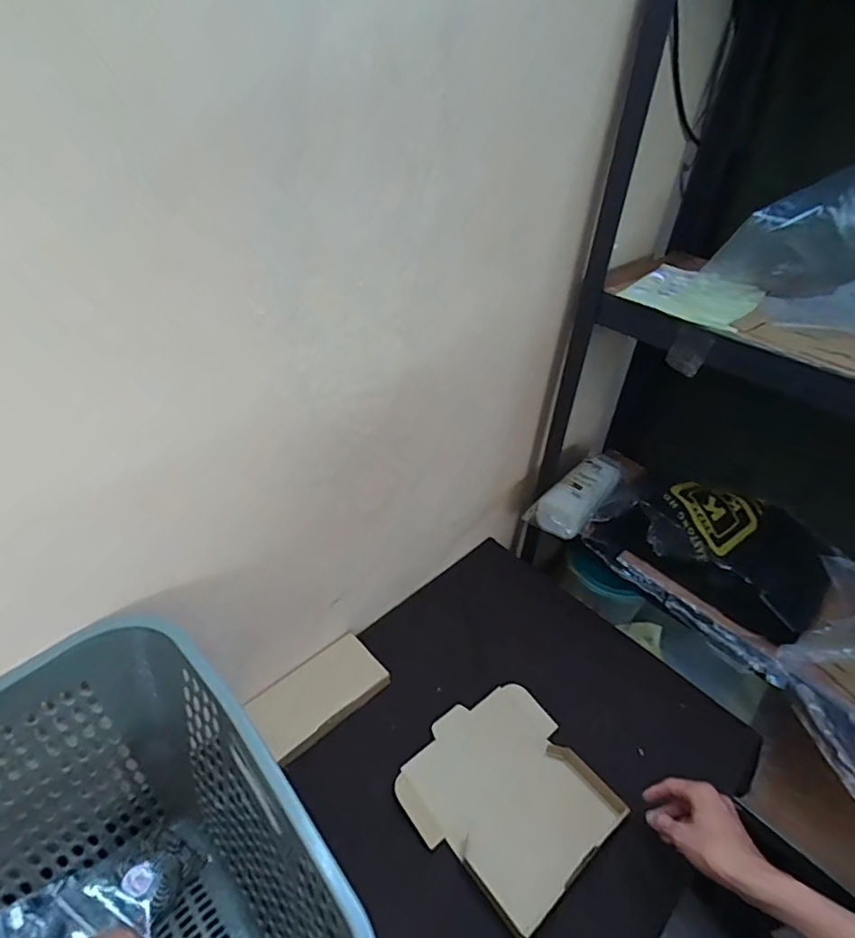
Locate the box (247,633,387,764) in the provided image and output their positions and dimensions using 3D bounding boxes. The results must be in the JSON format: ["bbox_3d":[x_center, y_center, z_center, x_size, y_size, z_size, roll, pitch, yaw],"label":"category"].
[{"bbox_3d":[-0.160,0.333,0.776,0.107,0.033,0.195,33,47,31],"label":"box"}]

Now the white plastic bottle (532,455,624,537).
[{"bbox_3d":[0.316,0.050,1.036,0.097,0.066,0.234,32,47,30],"label":"white plastic bottle"}]

